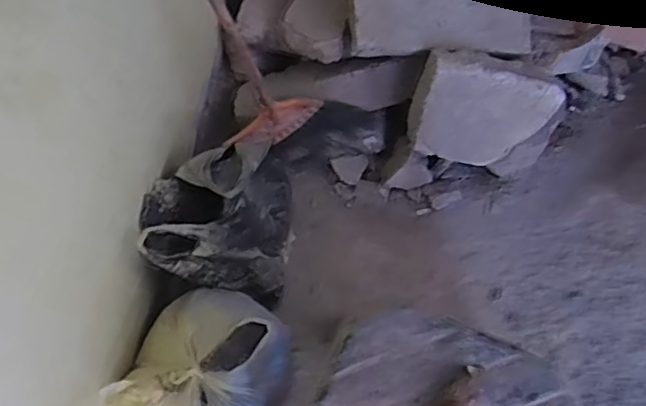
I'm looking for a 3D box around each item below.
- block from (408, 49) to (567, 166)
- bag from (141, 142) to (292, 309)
[{"bbox_3d":[0.300,-0.177,1.165,0.255,0.201,0.090,10,35,-11],"label":"block"},{"bbox_3d":[-0.166,0.050,1.055,0.243,0.274,0.228,-12,71,-6],"label":"bag"}]

